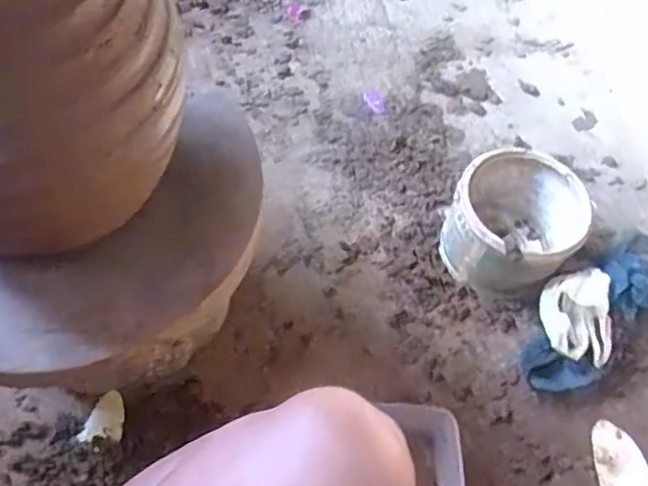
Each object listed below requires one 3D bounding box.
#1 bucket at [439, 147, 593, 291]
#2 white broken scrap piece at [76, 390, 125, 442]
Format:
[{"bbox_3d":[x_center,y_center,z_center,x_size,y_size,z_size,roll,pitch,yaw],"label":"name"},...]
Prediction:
[{"bbox_3d":[0.270,-0.029,0.901,0.170,0.131,0.196,37,64,17],"label":"bucket"},{"bbox_3d":[-0.275,0.216,0.780,0.050,0.012,0.058,2,59,-3],"label":"white broken scrap piece"}]

